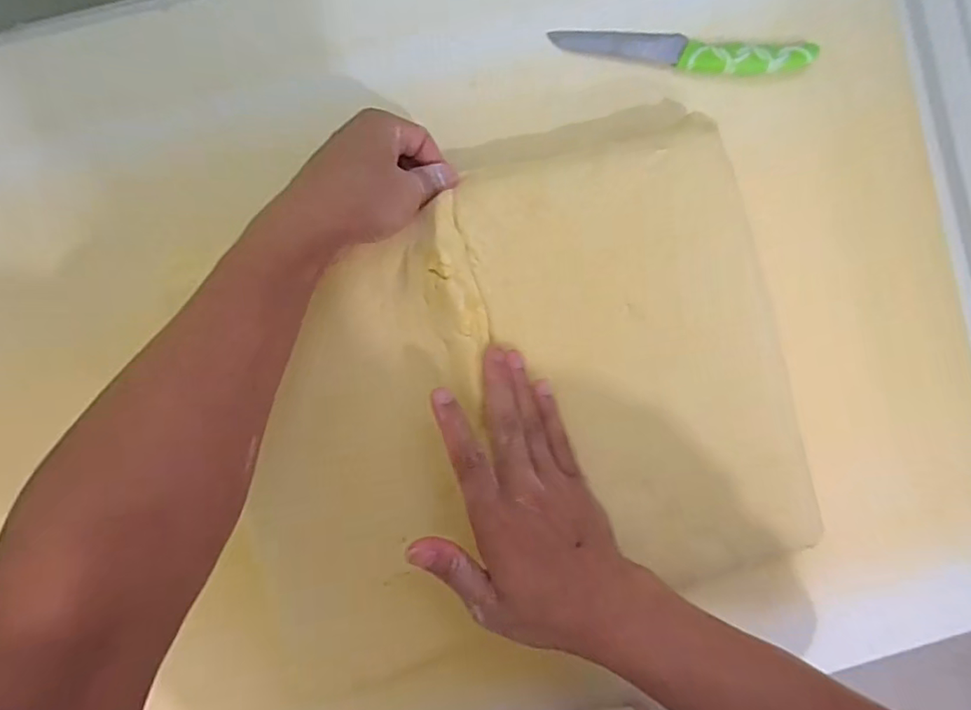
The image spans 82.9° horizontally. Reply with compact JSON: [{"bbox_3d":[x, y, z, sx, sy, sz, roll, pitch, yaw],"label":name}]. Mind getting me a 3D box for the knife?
[{"bbox_3d":[0.144,-0.220,0.401,0.187,0.019,0.026,4,91,-3],"label":"knife"}]

